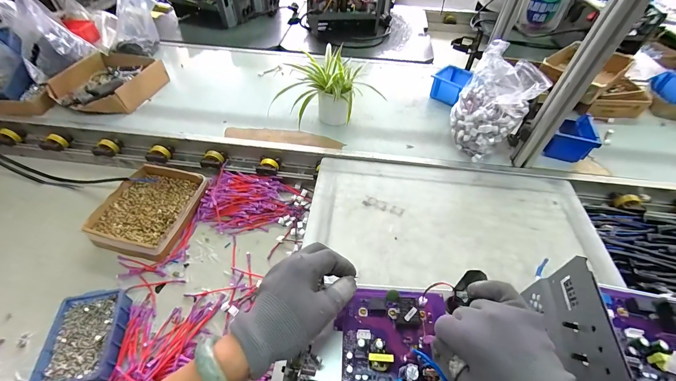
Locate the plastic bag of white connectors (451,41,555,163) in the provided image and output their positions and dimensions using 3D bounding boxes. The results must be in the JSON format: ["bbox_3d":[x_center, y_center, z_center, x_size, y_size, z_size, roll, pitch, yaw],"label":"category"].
[{"bbox_3d":[0.374,-0.199,0.711,0.162,0.203,0.169,20,53,15],"label":"plastic bag of white connectors"}]

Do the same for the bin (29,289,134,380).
[{"bbox_3d":[-0.438,0.262,0.515,0.110,0.052,0.157,-9,50,-9],"label":"bin"}]

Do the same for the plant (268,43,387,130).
[{"bbox_3d":[-0.046,-0.261,0.796,0.178,0.147,0.210,33,58,24],"label":"plant"}]

